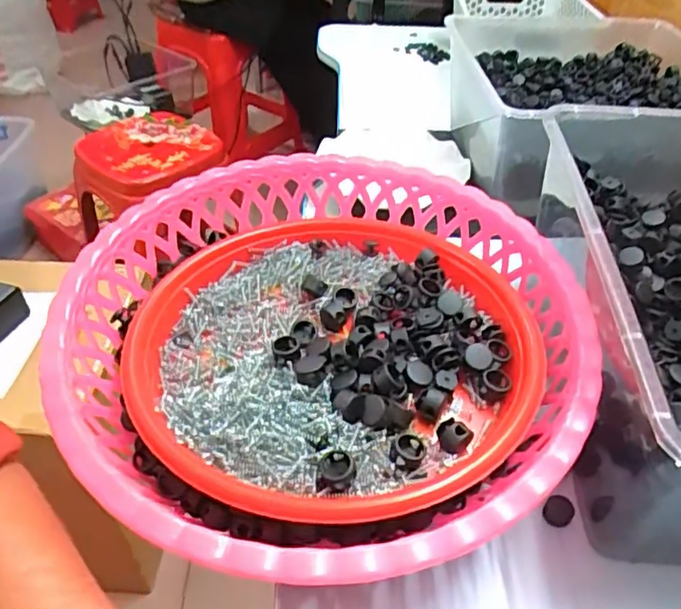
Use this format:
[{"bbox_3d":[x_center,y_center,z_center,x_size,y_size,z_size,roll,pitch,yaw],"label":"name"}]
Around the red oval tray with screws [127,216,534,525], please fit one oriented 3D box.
[{"bbox_3d":[-0.002,0.019,0.362,0.235,0.028,0.246,28,49,26],"label":"red oval tray with screws"}]

